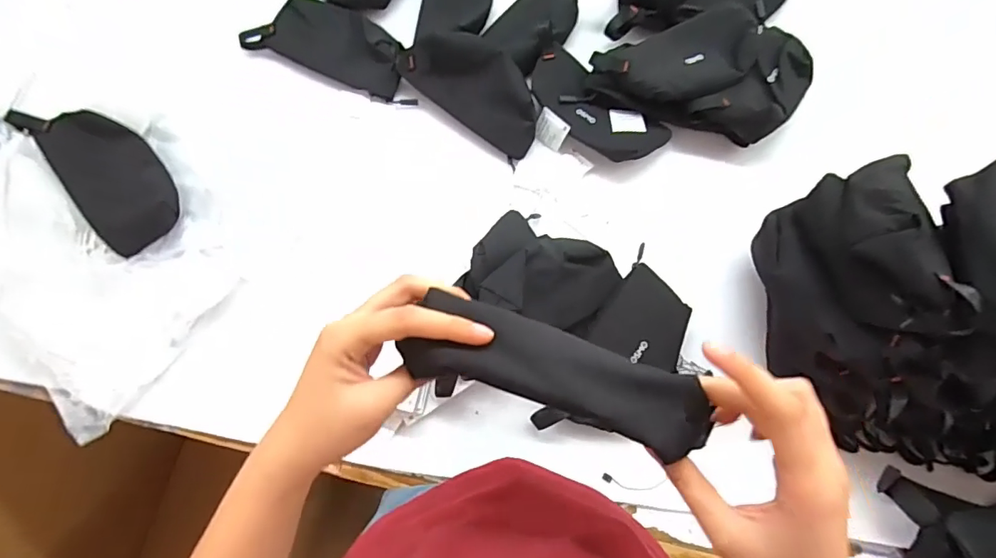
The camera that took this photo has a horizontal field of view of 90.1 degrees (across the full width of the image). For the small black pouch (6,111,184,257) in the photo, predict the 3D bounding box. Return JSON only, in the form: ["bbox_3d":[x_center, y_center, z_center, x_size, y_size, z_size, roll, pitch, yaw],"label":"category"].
[{"bbox_3d":[-0.458,-0.133,0.583,0.093,0.034,0.211,-41,80,-9],"label":"small black pouch"}]

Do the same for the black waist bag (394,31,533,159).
[{"bbox_3d":[-0.029,-0.249,0.634,0.203,0.026,0.100,36,102,4],"label":"black waist bag"}]

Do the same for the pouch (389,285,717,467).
[{"bbox_3d":[0.034,0.051,0.271,0.168,0.023,0.045,18,77,5],"label":"pouch"}]

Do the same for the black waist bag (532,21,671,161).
[{"bbox_3d":[0.113,-0.220,0.623,0.091,0.039,0.202,-44,80,-10],"label":"black waist bag"}]

